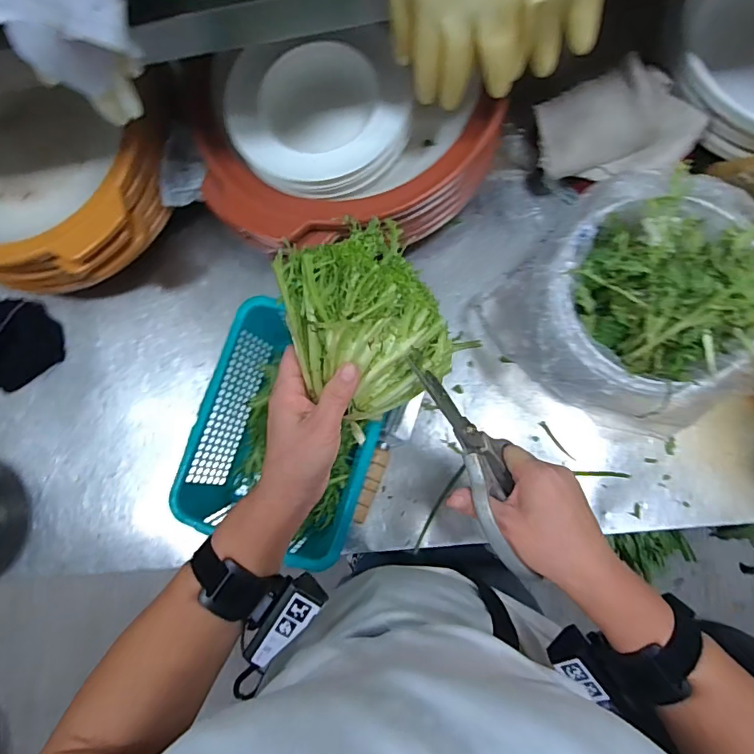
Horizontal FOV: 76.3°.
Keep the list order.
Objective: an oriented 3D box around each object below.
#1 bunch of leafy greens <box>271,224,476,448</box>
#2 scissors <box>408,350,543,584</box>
[{"bbox_3d":[-0.007,-0.044,0.385,0.122,0.075,0.151,-24,121,-8],"label":"bunch of leafy greens"},{"bbox_3d":[0.082,0.060,0.383,0.019,0.070,0.186,-29,82,42],"label":"scissors"}]

